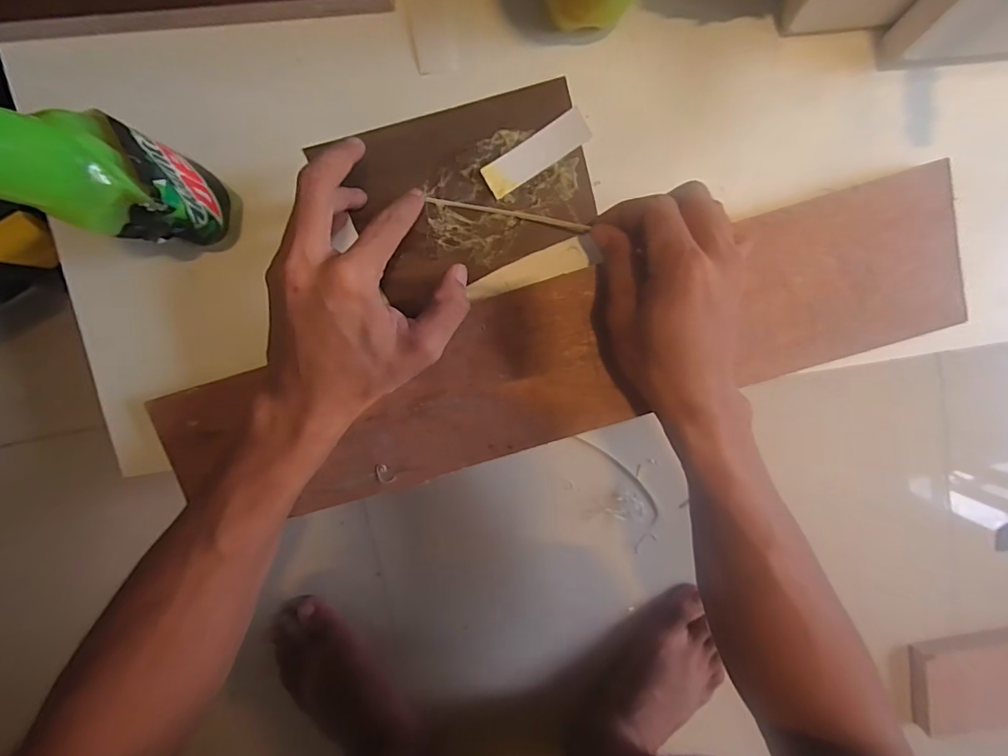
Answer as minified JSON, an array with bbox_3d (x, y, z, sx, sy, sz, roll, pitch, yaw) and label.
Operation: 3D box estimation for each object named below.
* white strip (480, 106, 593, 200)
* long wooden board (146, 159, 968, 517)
[{"bbox_3d":[0.022,-0.152,0.315,0.076,0.004,0.023,-33,99,3],"label":"white strip"},{"bbox_3d":[0.032,-0.010,0.322,0.547,0.015,0.109,-17,92,3],"label":"long wooden board"}]

